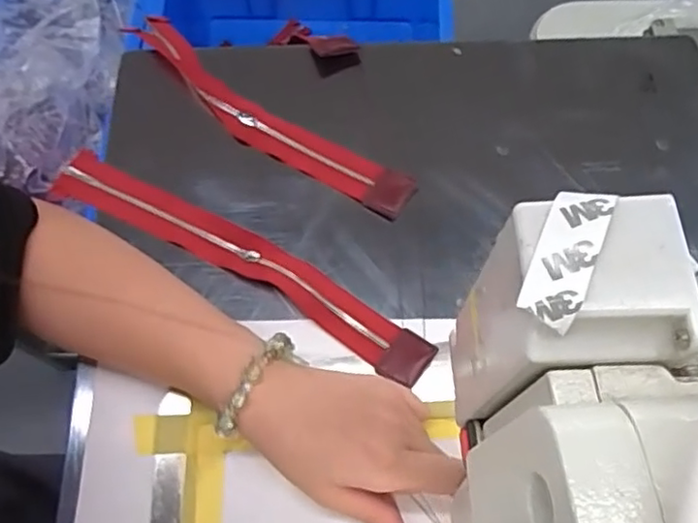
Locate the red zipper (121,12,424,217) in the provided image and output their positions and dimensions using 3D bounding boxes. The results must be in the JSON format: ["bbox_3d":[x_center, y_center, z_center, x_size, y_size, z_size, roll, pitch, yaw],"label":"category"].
[{"bbox_3d":[-0.069,-0.112,0.481,0.263,0.016,0.045,36,72,13],"label":"red zipper"}]

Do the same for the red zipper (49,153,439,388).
[{"bbox_3d":[-0.077,-0.003,0.436,0.292,0.013,0.039,28,70,11],"label":"red zipper"}]

